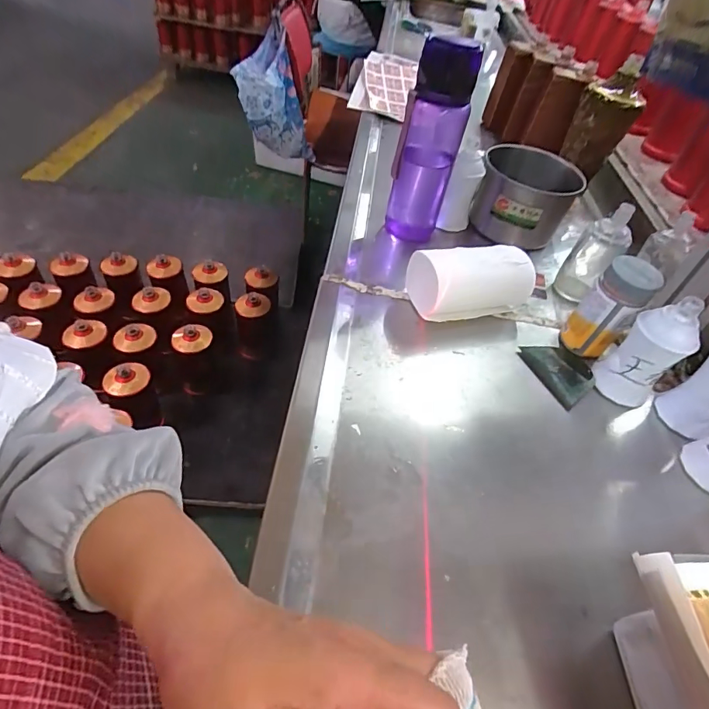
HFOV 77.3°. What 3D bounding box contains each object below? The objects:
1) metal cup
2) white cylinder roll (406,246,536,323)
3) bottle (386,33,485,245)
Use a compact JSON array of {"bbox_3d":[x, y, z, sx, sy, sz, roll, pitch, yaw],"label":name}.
[{"bbox_3d":[0.243,-0.229,0.643,0.123,0.086,0.133,5,47,-5],"label":"metal cup"},{"bbox_3d":[0.131,-0.084,0.512,0.142,0.060,0.064,-9,50,-17],"label":"white cylinder roll"},{"bbox_3d":[0.090,-0.253,0.557,0.076,0.231,0.057,14,47,4],"label":"bottle"}]

